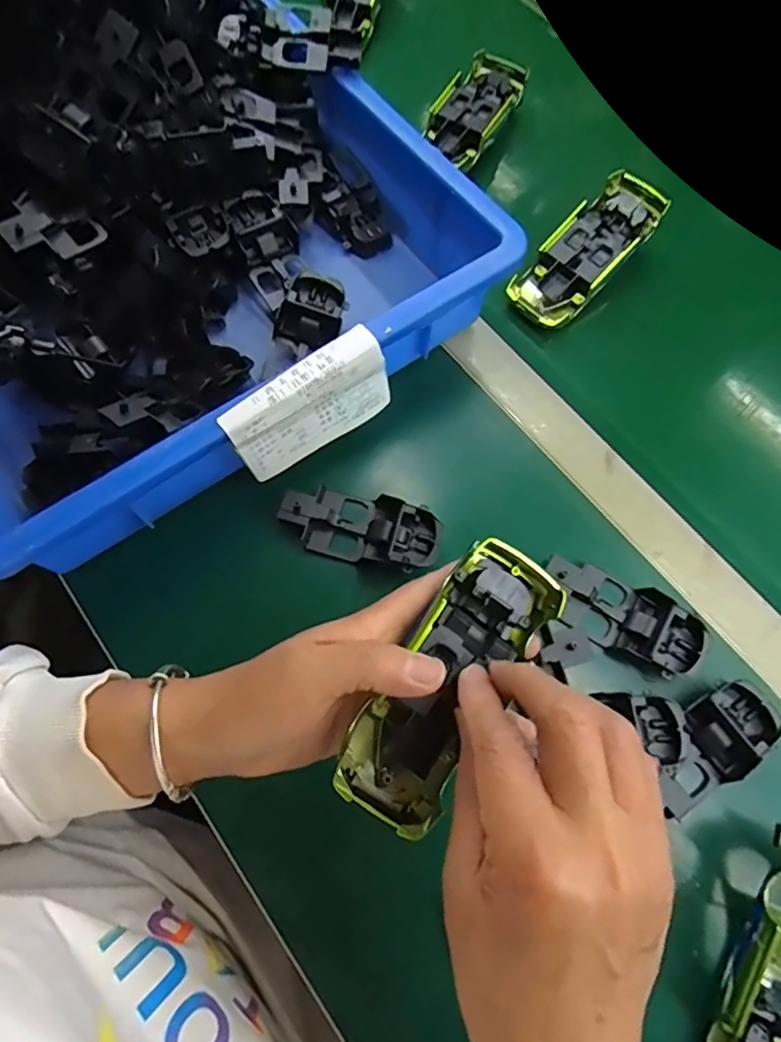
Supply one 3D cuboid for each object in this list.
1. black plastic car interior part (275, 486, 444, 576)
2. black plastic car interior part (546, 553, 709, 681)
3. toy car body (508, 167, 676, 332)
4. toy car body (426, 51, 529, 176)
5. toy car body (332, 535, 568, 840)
[{"bbox_3d":[-0.019,0.003,0.353,0.099,0.020,0.042,12,70,2],"label":"black plastic car interior part"},{"bbox_3d":[0.139,0.058,0.344,0.097,0.029,0.044,29,71,8],"label":"black plastic car interior part"},{"bbox_3d":[0.153,-0.208,0.432,0.054,0.023,0.137,43,89,12],"label":"toy car body"},{"bbox_3d":[0.074,-0.358,0.482,0.057,0.020,0.122,26,71,7],"label":"toy car body"},{"bbox_3d":[0.029,0.072,0.259,0.049,0.032,0.134,32,78,9],"label":"toy car body"}]

